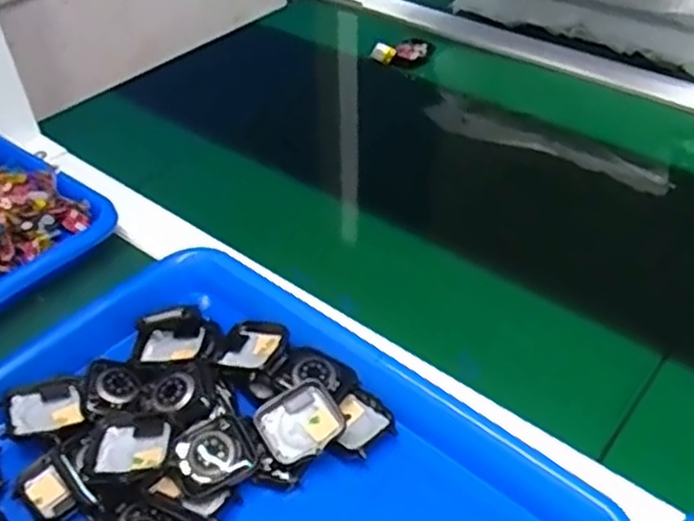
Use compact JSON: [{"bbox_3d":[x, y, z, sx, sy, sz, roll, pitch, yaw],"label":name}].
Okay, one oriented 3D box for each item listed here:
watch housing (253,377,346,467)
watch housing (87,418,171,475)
[{"bbox_3d":[-0.025,0.088,0.389,0.043,0.011,0.039,-35,67,-18],"label":"watch housing"},{"bbox_3d":[-0.113,0.098,0.379,0.038,0.008,0.034,0,43,3],"label":"watch housing"}]

